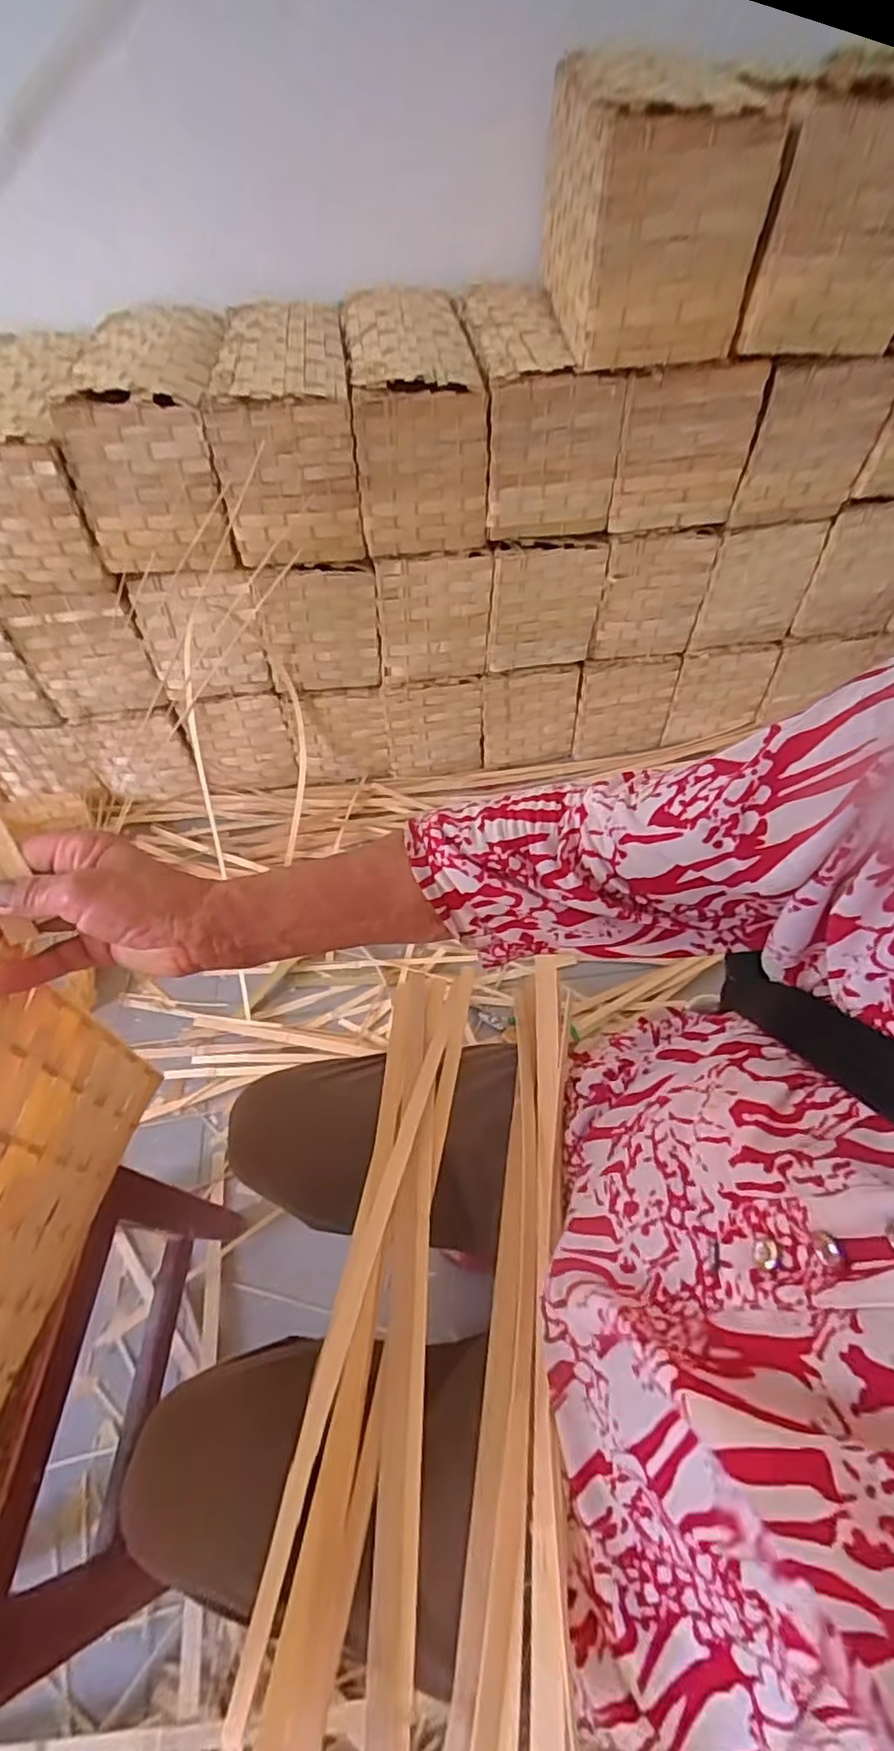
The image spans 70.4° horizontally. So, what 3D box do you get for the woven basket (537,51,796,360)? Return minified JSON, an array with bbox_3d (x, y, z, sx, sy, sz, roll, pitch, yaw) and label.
[{"bbox_3d":[0.225,-0.763,0.742,0.170,0.201,0.308,-7,52,-4],"label":"woven basket"}]

